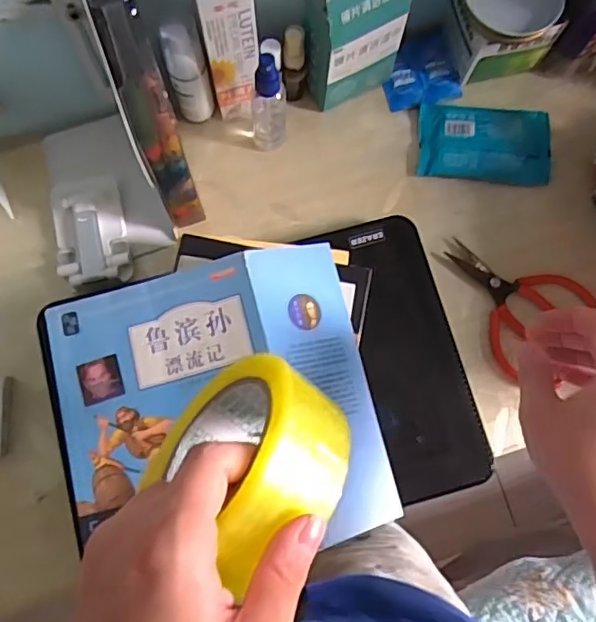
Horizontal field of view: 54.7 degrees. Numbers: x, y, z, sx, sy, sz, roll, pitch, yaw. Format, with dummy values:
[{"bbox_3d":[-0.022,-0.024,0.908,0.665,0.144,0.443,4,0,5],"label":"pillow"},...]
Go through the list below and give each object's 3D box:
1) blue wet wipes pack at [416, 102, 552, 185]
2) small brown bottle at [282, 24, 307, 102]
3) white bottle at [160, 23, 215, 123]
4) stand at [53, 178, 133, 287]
[{"bbox_3d":[0.191,-0.171,0.585,0.132,0.014,0.077,4,78,-1],"label":"blue wet wipes pack"},{"bbox_3d":[-0.003,-0.235,0.555,0.021,0.093,0.020,4,78,0],"label":"small brown bottle"},{"bbox_3d":[-0.100,-0.214,0.531,0.032,0.114,0.025,-15,79,-4],"label":"white bottle"},{"bbox_3d":[-0.197,-0.075,0.547,0.063,0.022,0.101,-12,79,-4],"label":"stand"}]

